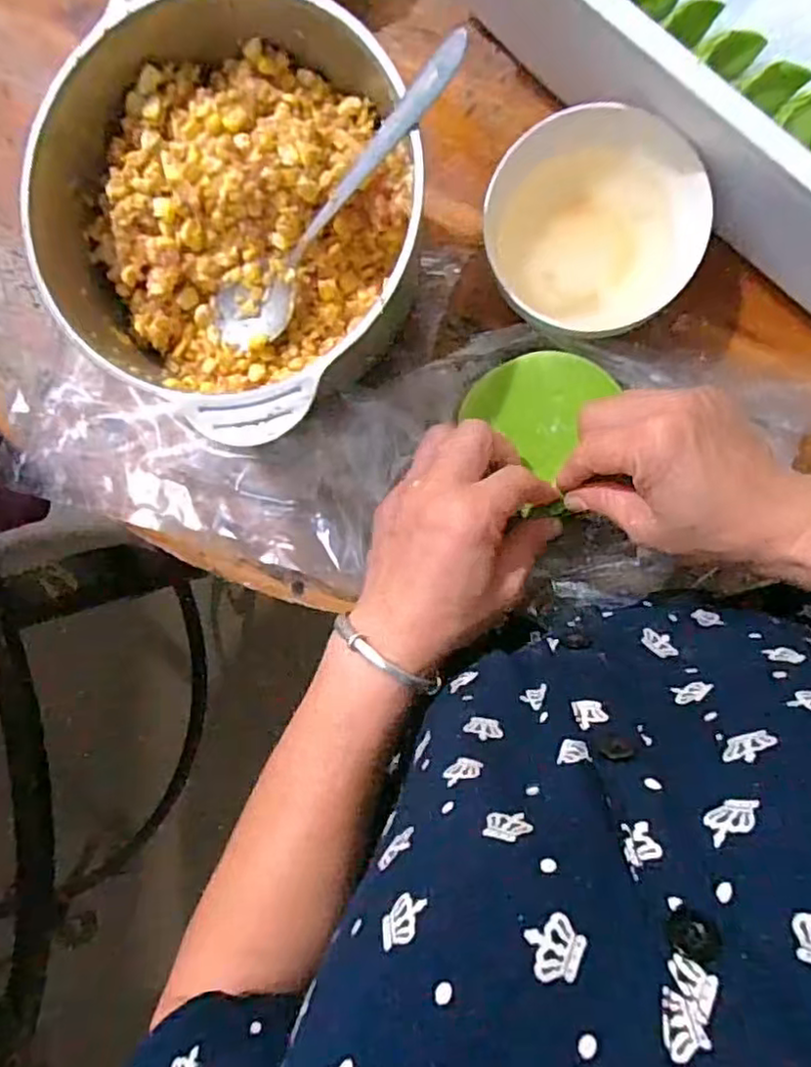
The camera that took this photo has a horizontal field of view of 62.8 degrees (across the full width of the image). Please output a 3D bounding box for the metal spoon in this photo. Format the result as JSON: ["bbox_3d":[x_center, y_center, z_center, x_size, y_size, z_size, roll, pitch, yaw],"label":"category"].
[{"bbox_3d":[-0.036,-0.153,0.313,0.176,0.015,0.032,-38,87,34],"label":"metal spoon"}]

